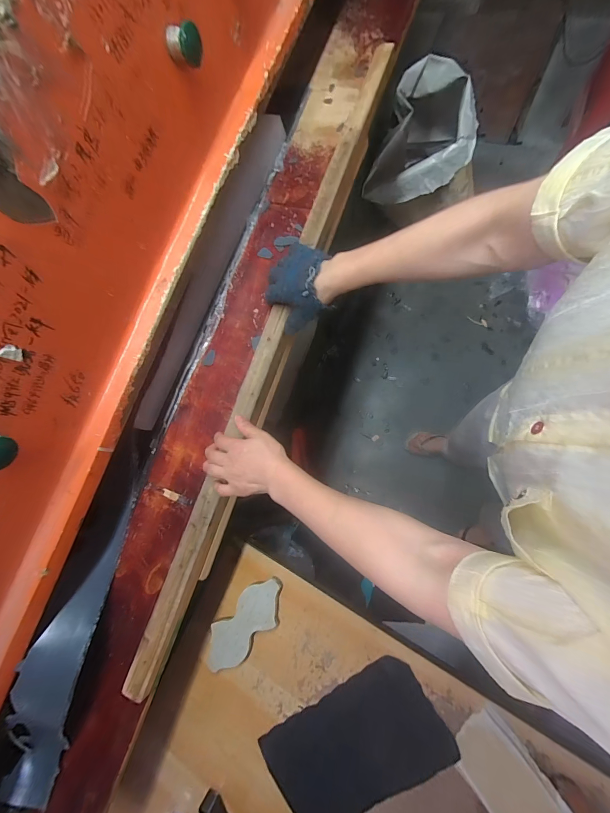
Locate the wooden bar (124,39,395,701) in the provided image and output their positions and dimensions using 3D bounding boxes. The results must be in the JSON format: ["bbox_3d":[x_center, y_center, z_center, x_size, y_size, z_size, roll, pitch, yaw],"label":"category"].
[{"bbox_3d":[-0.043,-0.111,0.528,0.054,0.057,1.105,19,84,5],"label":"wooden bar"}]

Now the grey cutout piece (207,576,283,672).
[{"bbox_3d":[-0.111,0.401,0.587,0.079,0.014,0.188,44,89,10],"label":"grey cutout piece"}]

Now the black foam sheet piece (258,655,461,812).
[{"bbox_3d":[0.082,0.560,0.528,0.293,0.011,0.163,-37,76,7],"label":"black foam sheet piece"}]

